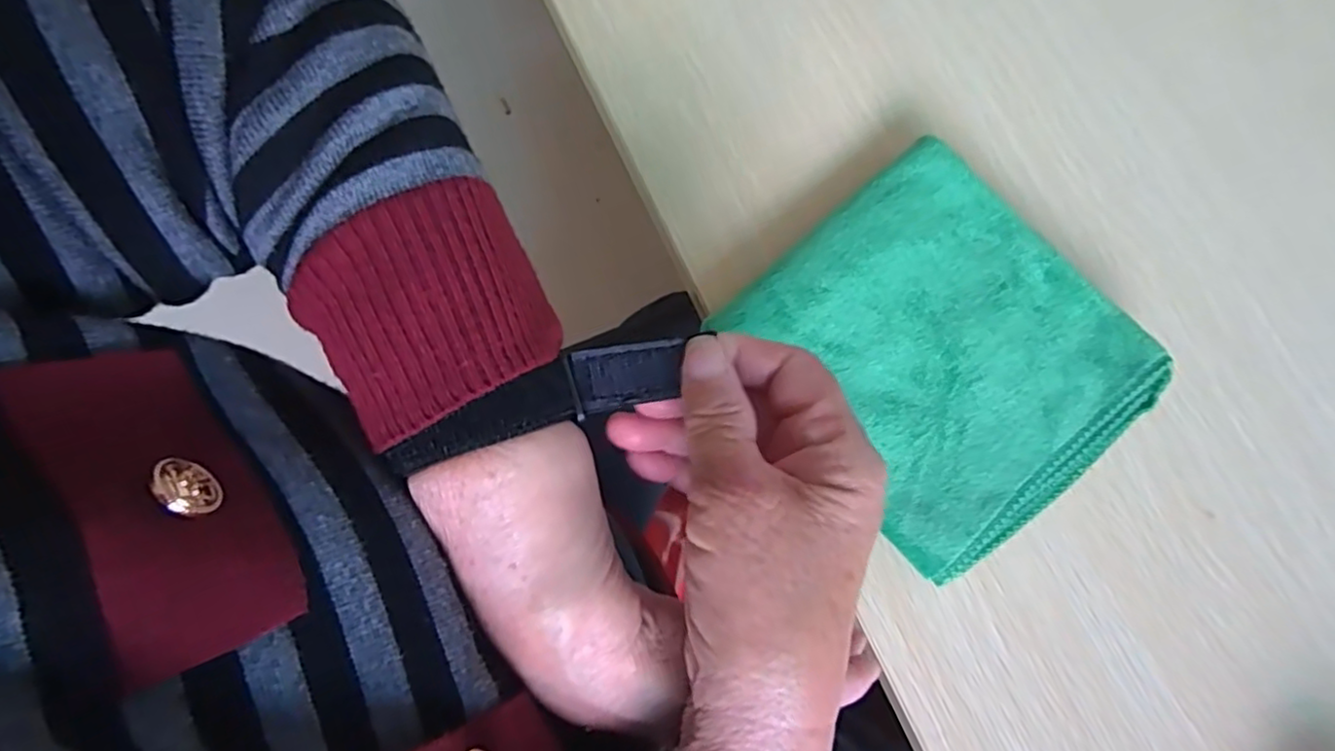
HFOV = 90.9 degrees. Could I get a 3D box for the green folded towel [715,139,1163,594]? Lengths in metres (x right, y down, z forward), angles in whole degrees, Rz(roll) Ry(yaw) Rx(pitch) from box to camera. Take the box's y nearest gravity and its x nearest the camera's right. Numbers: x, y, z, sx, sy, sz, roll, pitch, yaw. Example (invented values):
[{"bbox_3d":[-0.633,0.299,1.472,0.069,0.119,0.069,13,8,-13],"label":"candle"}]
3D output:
[{"bbox_3d":[0.133,-0.011,0.330,0.154,0.034,0.167,-38,79,-6],"label":"green folded towel"}]

